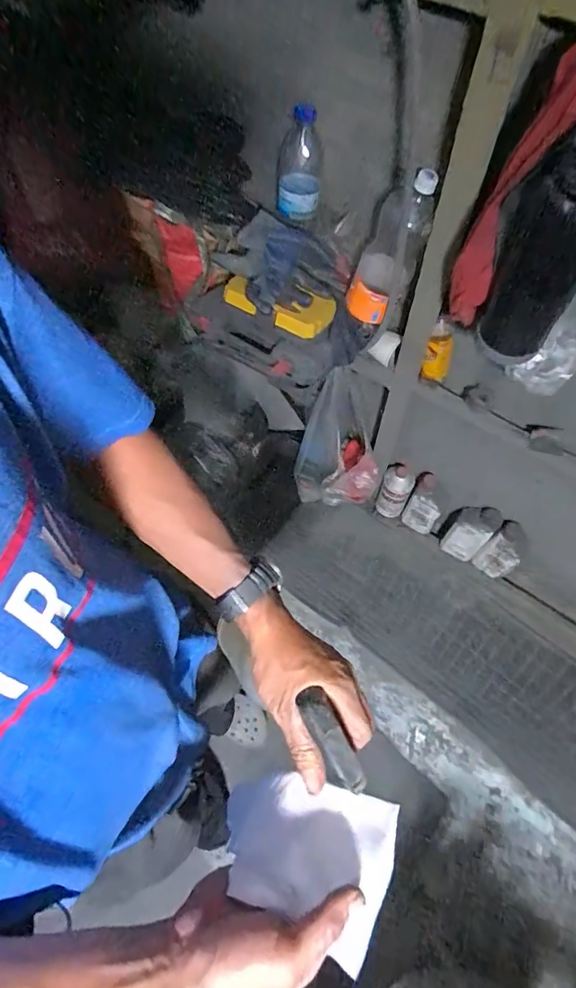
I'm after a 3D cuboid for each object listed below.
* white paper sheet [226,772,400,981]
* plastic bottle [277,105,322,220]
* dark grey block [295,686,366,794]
[{"bbox_3d":[0.016,0.289,0.390,0.151,0.043,0.117,8,46,19],"label":"white paper sheet"},{"bbox_3d":[0.017,-0.558,0.790,0.077,0.141,0.083,4,65,3],"label":"plastic bottle"},{"bbox_3d":[0.037,0.206,0.384,0.027,0.028,0.085,-24,95,-9],"label":"dark grey block"}]

